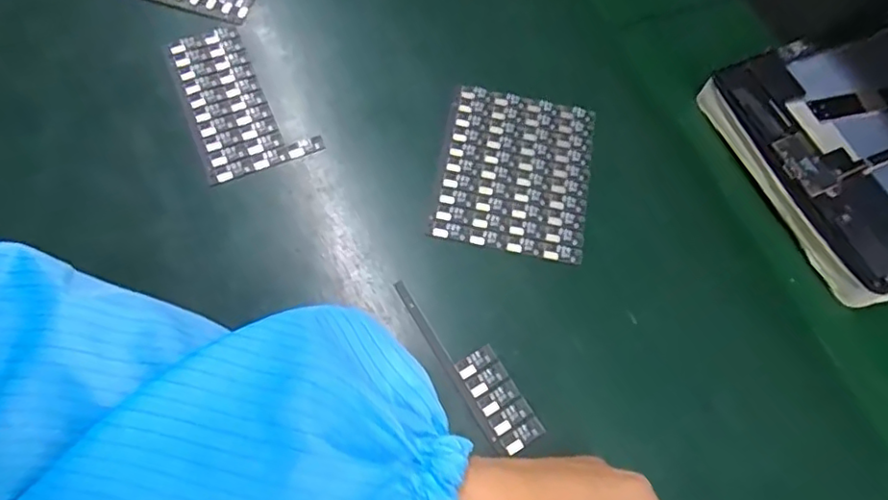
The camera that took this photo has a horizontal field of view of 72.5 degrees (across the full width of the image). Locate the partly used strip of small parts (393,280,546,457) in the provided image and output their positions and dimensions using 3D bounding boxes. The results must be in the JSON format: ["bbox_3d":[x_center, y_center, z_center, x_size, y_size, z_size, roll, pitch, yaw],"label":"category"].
[{"bbox_3d":[0.012,0.052,0.295,0.025,0.004,0.096,-28,72,-17],"label":"partly used strip of small parts"}]

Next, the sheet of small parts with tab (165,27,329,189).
[{"bbox_3d":[-0.116,-0.086,0.343,0.059,0.005,0.098,-21,70,-15],"label":"sheet of small parts with tab"}]

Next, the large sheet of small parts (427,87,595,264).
[{"bbox_3d":[0.040,-0.045,0.338,0.082,0.004,0.098,12,66,-1],"label":"large sheet of small parts"}]

